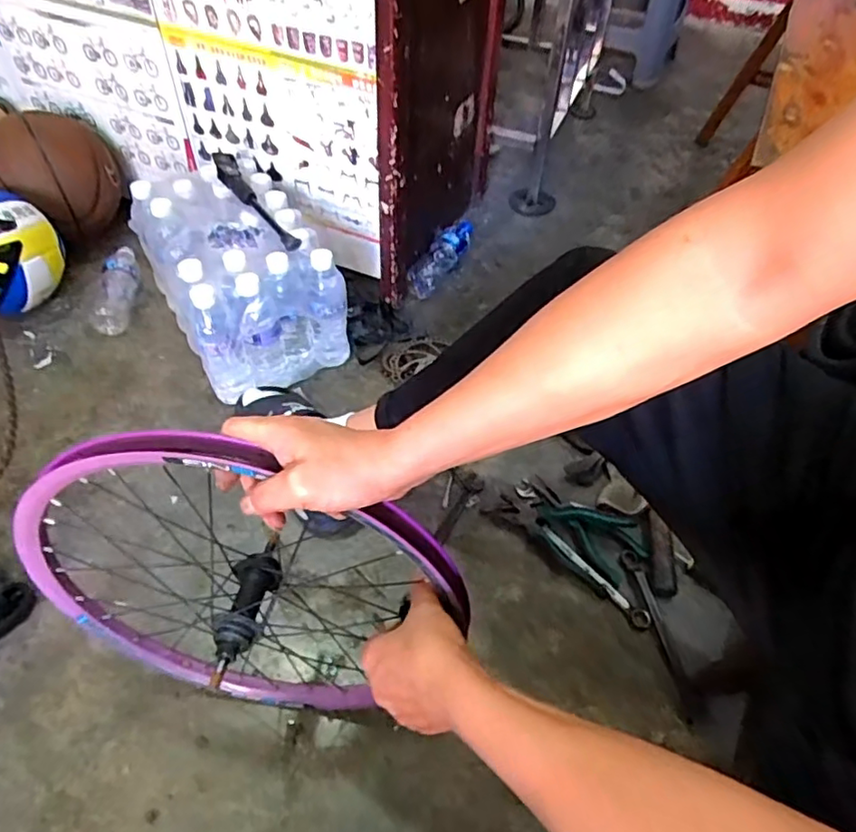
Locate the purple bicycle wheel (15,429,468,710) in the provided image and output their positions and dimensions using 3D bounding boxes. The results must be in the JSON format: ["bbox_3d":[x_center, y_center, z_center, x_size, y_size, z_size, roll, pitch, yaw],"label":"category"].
[{"bbox_3d":[-0.176,0.176,0.564,0.376,0.403,0.099,12,52,6],"label":"purple bicycle wheel"}]

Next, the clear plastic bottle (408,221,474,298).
[{"bbox_3d":[0.032,-0.323,1.207,0.057,0.055,0.248,23,54,14],"label":"clear plastic bottle"}]

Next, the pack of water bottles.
[{"bbox_3d":[-0.314,-0.235,1.014,0.232,0.215,0.345,-26,58,-22],"label":"pack of water bottles"}]

